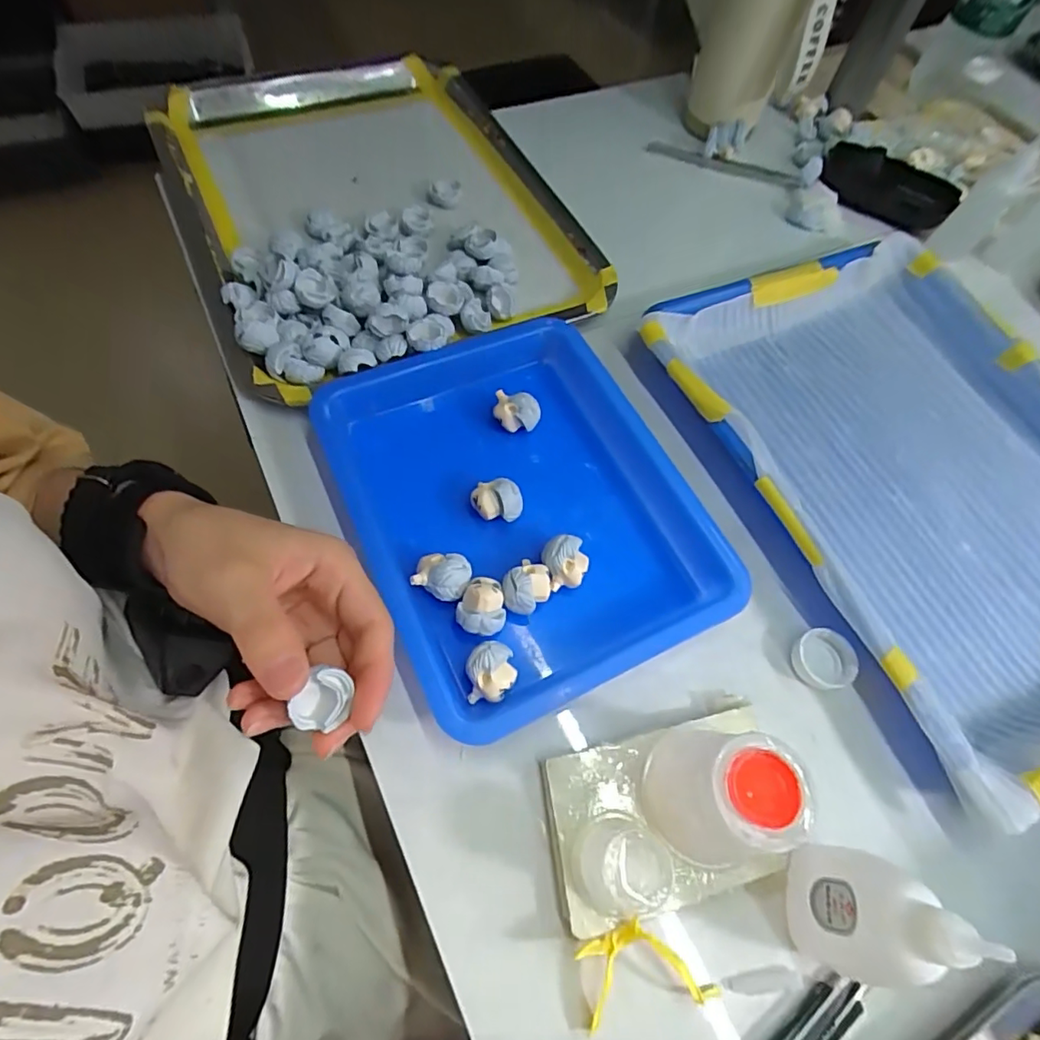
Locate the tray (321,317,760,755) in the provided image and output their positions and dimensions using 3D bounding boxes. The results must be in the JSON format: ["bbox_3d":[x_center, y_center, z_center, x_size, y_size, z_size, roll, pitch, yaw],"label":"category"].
[{"bbox_3d":[-0.002,-0.010,0.313,0.174,0.032,0.215,-25,66,-14],"label":"tray"}]

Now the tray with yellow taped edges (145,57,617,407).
[{"bbox_3d":[-0.117,-0.257,0.431,0.260,0.039,0.361,-23,67,-16],"label":"tray with yellow taped edges"}]

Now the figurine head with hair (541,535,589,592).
[{"bbox_3d":[0.024,0.024,0.299,0.022,0.026,0.025,-20,65,-12],"label":"figurine head with hair"}]

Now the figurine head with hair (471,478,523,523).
[{"bbox_3d":[-0.013,-0.009,0.310,0.027,0.022,0.020,-3,63,-3],"label":"figurine head with hair"}]

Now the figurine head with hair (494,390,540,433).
[{"bbox_3d":[-0.002,-0.066,0.339,0.027,0.021,0.018,2,62,-1],"label":"figurine head with hair"}]

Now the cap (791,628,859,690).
[{"bbox_3d":[0.161,0.074,0.295,0.029,0.012,0.030,1,62,-2],"label":"cap"}]

